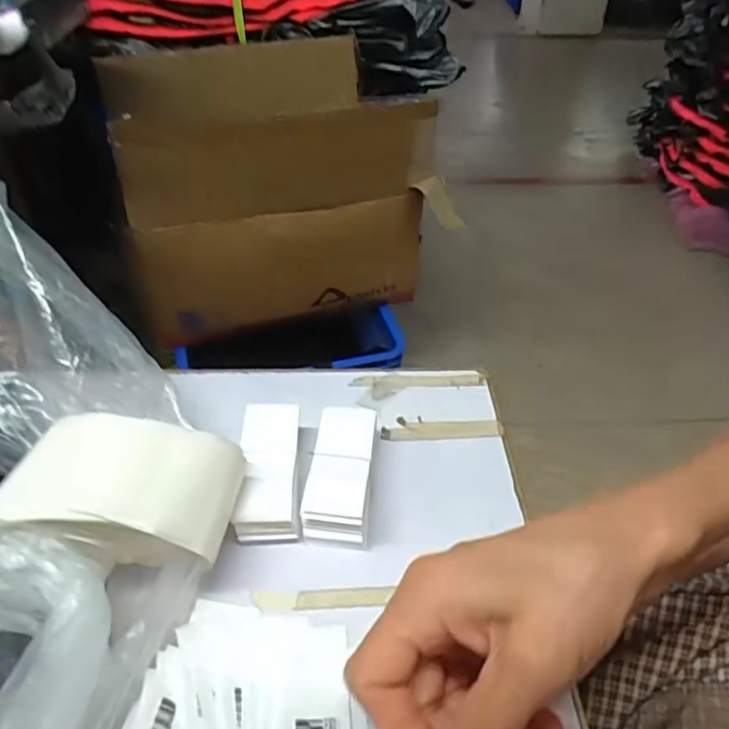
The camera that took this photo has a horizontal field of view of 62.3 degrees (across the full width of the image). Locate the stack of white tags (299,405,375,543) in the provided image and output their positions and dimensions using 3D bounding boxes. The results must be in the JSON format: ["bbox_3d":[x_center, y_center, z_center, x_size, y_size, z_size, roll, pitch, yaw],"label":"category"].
[{"bbox_3d":[-0.012,0.061,0.333,0.032,0.029,0.081,4,43,3],"label":"stack of white tags"}]

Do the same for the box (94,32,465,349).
[{"bbox_3d":[-0.189,-0.382,1.199,0.523,0.371,0.487,-12,45,-14],"label":"box"}]

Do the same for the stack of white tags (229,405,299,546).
[{"bbox_3d":[-0.052,0.060,0.333,0.031,0.027,0.081,-2,43,-4],"label":"stack of white tags"}]

